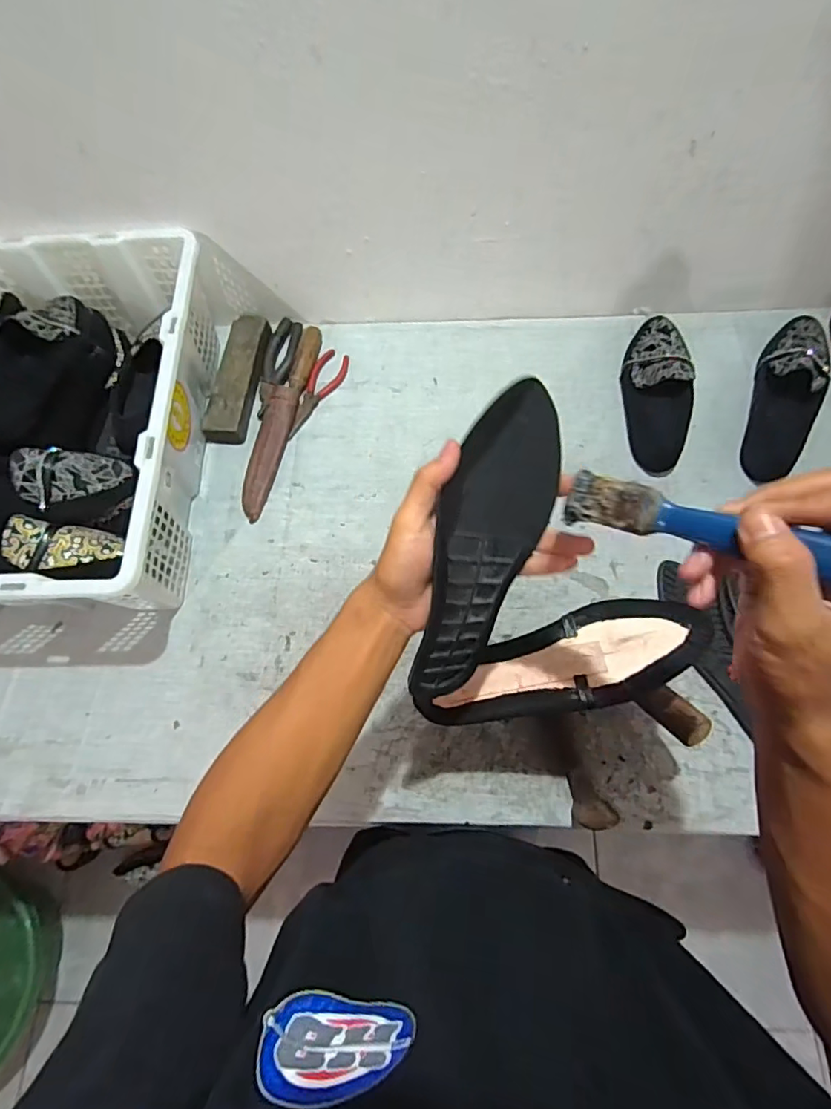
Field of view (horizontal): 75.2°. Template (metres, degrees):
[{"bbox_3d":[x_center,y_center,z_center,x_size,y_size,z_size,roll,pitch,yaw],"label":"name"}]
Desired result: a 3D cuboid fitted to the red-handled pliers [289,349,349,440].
[{"bbox_3d":[-0.144,-0.233,0.780,0.041,0.013,0.154,26,72,12],"label":"red-handled pliers"}]

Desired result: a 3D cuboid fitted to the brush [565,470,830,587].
[{"bbox_3d":[0.149,-0.012,0.265,0.158,0.017,0.025,22,69,39],"label":"brush"}]

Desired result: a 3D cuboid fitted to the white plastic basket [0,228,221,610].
[{"bbox_3d":[-0.446,-0.151,0.679,0.355,0.168,0.502,-1,68,3],"label":"white plastic basket"}]

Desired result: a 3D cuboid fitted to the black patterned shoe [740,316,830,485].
[{"bbox_3d":[0.498,-0.213,0.713,0.086,0.052,0.240,18,83,10],"label":"black patterned shoe"}]

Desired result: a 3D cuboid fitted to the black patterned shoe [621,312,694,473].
[{"bbox_3d":[0.330,-0.221,0.734,0.089,0.043,0.229,5,69,5],"label":"black patterned shoe"}]

